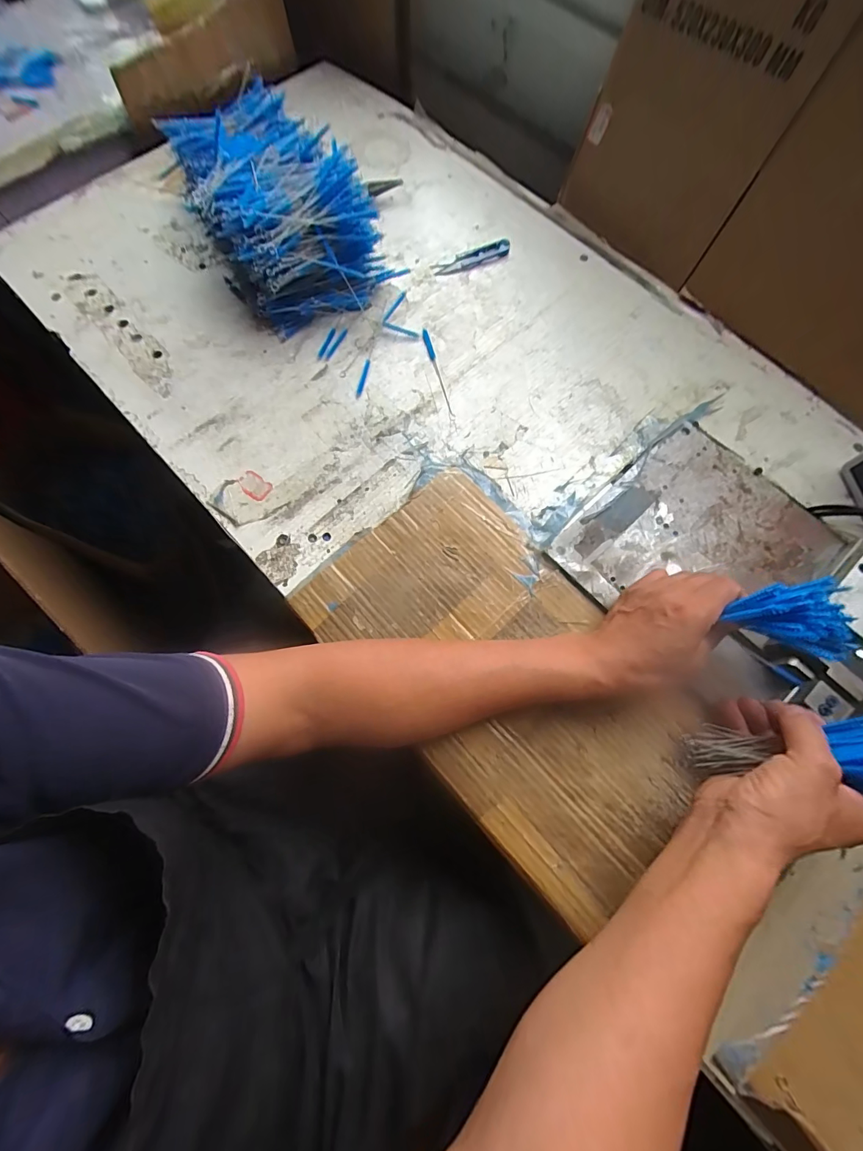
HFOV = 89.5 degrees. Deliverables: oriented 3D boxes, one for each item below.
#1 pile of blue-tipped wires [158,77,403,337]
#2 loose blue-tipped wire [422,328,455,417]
[{"bbox_3d":[-0.190,-0.443,0.516,0.166,0.102,0.310,-31,74,-11],"label":"pile of blue-tipped wires"},{"bbox_3d":[0.007,-0.240,0.516,0.008,0.006,0.128,-13,72,-5],"label":"loose blue-tipped wire"}]

